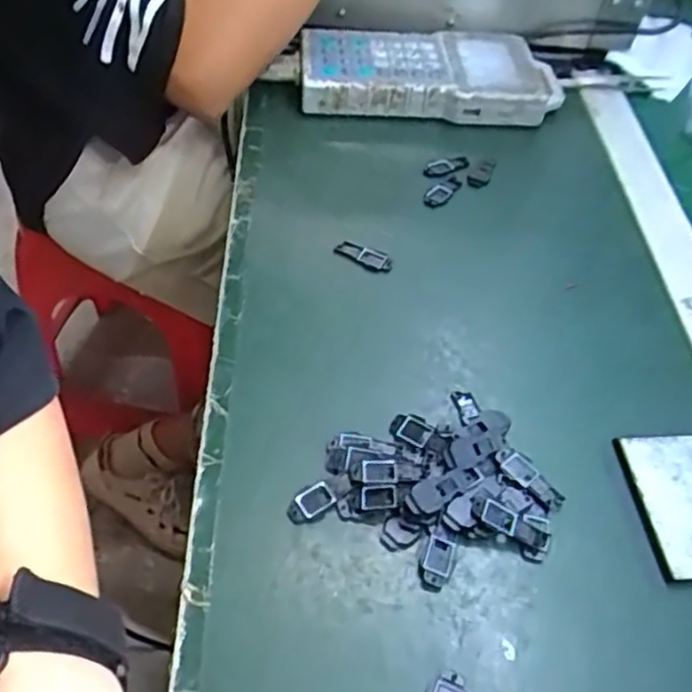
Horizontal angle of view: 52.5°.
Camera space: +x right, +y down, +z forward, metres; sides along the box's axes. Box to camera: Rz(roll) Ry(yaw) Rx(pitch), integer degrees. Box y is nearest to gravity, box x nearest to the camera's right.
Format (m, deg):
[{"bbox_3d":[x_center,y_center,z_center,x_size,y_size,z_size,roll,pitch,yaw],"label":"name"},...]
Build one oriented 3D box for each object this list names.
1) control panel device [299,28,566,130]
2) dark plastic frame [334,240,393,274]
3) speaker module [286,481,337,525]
[{"bbox_3d":[0.076,-0.237,0.608,0.229,0.042,0.104,3,50,-5],"label":"control panel device"},{"bbox_3d":[0.012,-0.060,0.474,0.040,0.012,0.009,24,51,12],"label":"dark plastic frame"},{"bbox_3d":[-0.018,0.079,0.353,0.024,0.006,0.014,-25,58,-26],"label":"speaker module"}]

